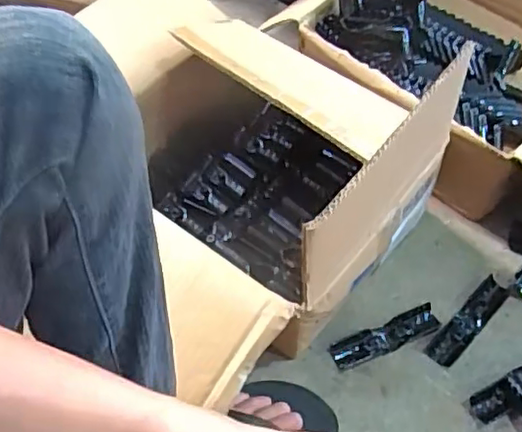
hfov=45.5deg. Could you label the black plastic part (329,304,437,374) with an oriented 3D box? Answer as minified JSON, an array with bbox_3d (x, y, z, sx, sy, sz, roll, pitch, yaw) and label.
[{"bbox_3d":[0.138,0.135,0.694,0.126,0.010,0.034,-20,58,-13],"label":"black plastic part"}]

